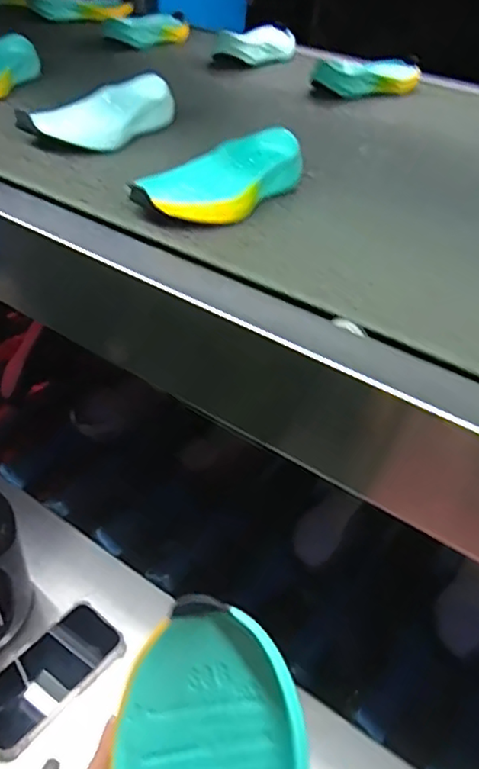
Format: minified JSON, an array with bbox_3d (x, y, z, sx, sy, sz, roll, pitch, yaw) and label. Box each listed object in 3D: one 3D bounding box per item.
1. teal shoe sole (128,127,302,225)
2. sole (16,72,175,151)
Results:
[{"bbox_3d":[-0.018,-0.183,0.546,0.082,0.040,0.184,26,47,23],"label":"teal shoe sole"},{"bbox_3d":[-0.144,-0.292,0.655,0.080,0.038,0.200,24,47,22],"label":"sole"}]

